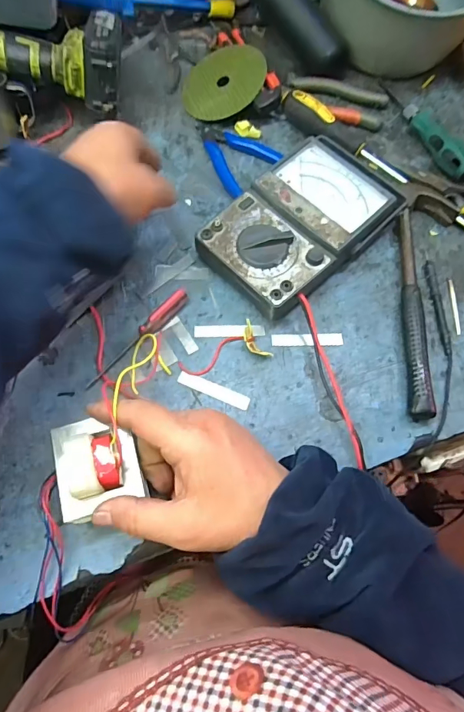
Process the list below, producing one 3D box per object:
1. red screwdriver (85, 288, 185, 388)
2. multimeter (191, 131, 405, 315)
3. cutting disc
[{"bbox_3d":[-0.083,-0.017,0.399,0.013,0.014,0.122,38,71,12],"label":"red screwdriver"},{"bbox_3d":[0.064,-0.125,0.429,0.112,0.051,0.178,43,72,14],"label":"multimeter"},{"bbox_3d":[-0.009,-0.323,0.517,0.098,0.007,0.097,2,76,20],"label":"cutting disc"}]

